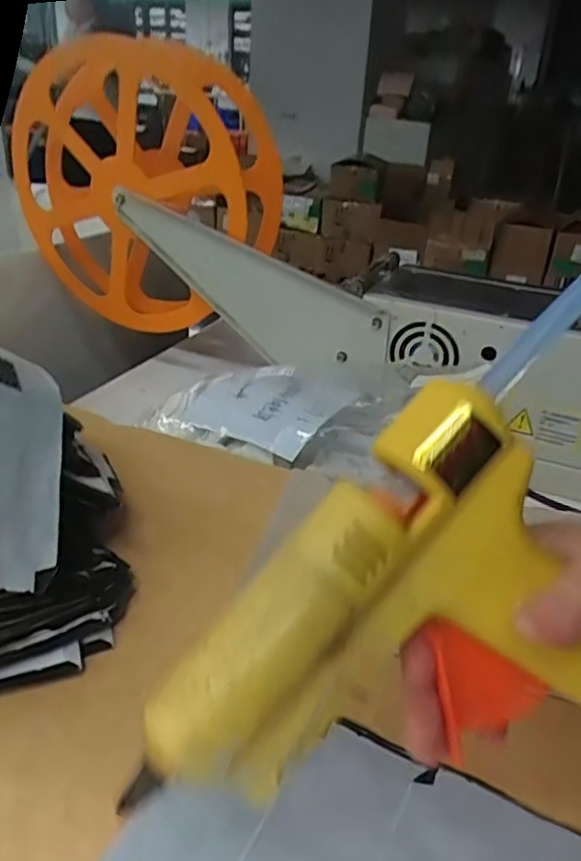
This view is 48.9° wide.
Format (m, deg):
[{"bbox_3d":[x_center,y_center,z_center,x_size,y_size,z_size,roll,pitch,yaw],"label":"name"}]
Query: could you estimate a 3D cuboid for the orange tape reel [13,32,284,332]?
[{"bbox_3d":[-0.183,-0.287,0.813,0.335,0.323,0.115,17,31,23],"label":"orange tape reel"}]

